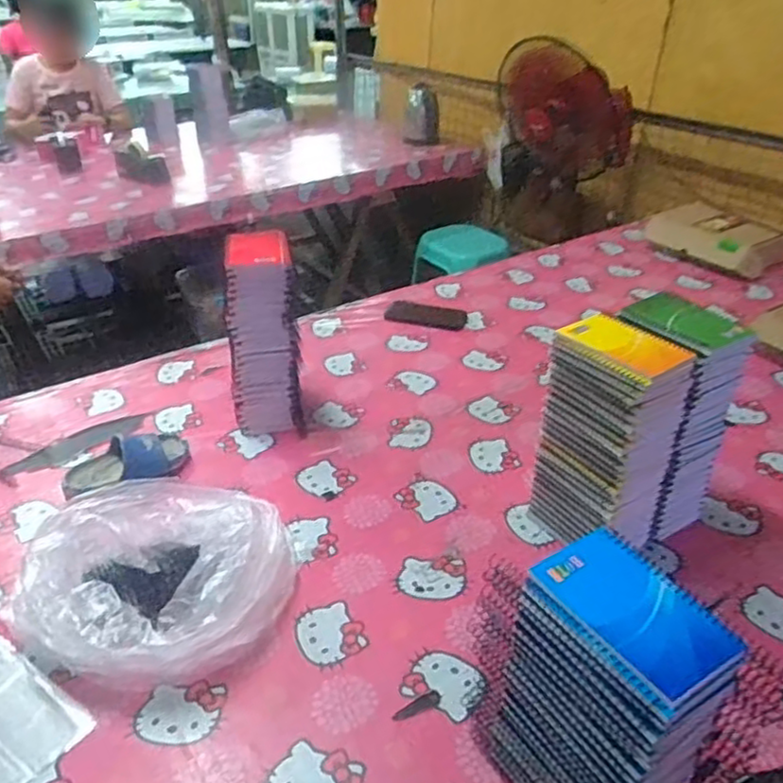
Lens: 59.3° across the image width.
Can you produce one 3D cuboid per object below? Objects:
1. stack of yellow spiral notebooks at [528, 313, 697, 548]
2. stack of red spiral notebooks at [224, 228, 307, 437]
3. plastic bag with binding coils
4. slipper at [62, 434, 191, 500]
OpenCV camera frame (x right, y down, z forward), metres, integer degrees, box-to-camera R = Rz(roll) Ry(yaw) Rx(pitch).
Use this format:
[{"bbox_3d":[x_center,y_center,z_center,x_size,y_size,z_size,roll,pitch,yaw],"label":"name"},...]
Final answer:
[{"bbox_3d":[0.278,0.064,0.877,0.128,0.288,0.142,-20,38,-30],"label":"stack of yellow spiral notebooks"},{"bbox_3d":[-0.195,-0.084,1.063,0.106,0.298,0.119,-2,32,-5],"label":"stack of red spiral notebooks"},{"bbox_3d":[-0.260,0.210,0.795,0.267,0.103,0.267,15,35,21],"label":"plastic bag with binding coils"},{"bbox_3d":[-0.383,0.101,0.997,0.171,0.057,0.083,-8,33,-14],"label":"slipper"}]

